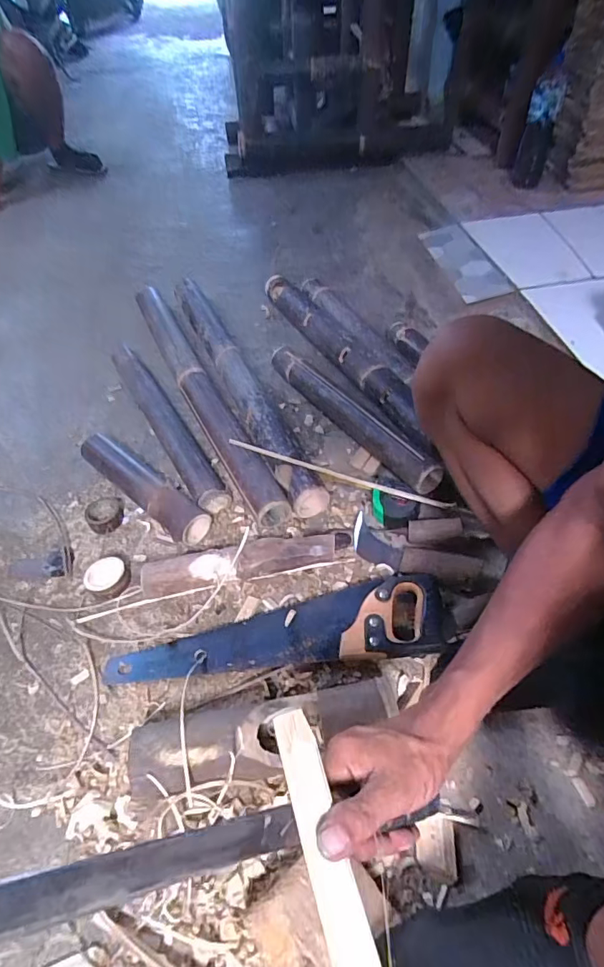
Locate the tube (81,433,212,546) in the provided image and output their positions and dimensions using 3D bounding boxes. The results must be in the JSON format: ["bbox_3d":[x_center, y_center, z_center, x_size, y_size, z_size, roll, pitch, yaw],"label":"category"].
[{"bbox_3d":[-0.273,0.003,0.815,0.287,0.058,0.068,32,56,27],"label":"tube"}]

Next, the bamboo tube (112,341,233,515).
[{"bbox_3d":[-0.271,-0.125,0.927,0.064,0.061,0.490,-26,52,-20],"label":"bamboo tube"}]

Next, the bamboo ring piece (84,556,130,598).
[{"bbox_3d":[-0.300,0.145,0.726,0.063,0.026,0.066,-1,48,1],"label":"bamboo ring piece"}]

